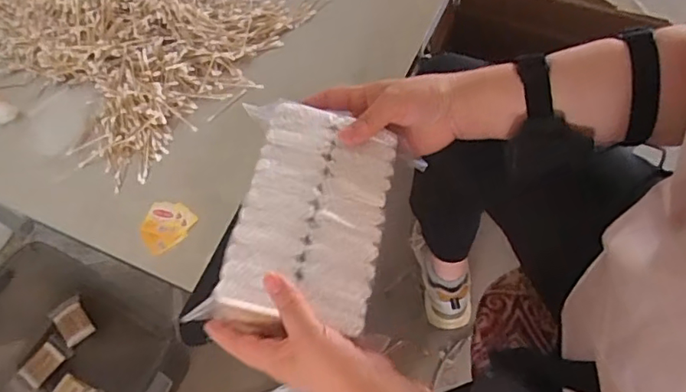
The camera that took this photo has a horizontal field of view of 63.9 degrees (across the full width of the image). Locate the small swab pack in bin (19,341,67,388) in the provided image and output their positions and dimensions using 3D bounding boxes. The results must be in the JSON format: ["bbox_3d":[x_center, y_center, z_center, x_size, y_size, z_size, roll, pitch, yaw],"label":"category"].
[{"bbox_3d":[-0.588,0.330,1.075,0.055,0.018,0.077,35,70,21],"label":"small swab pack in bin"}]

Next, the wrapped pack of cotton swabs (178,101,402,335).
[{"bbox_3d":[-0.032,0.010,0.453,0.128,0.025,0.195,10,61,9],"label":"wrapped pack of cotton swabs"}]

